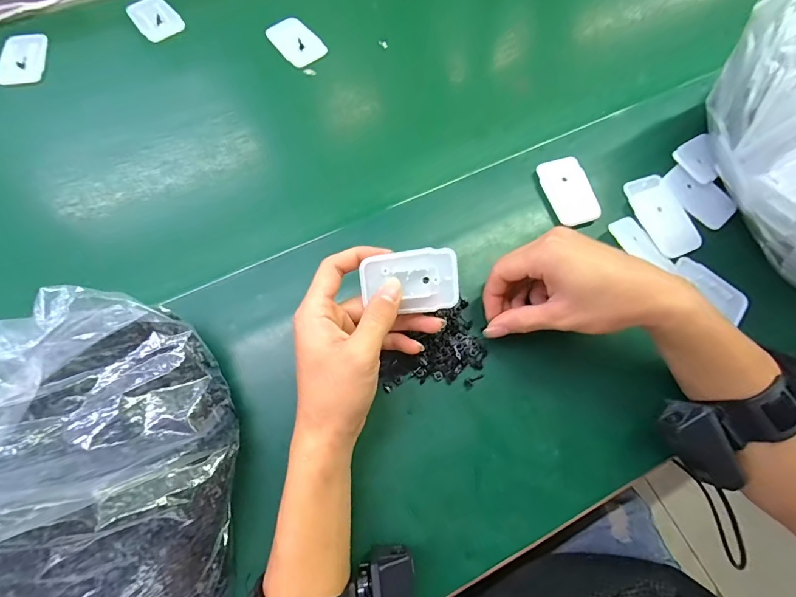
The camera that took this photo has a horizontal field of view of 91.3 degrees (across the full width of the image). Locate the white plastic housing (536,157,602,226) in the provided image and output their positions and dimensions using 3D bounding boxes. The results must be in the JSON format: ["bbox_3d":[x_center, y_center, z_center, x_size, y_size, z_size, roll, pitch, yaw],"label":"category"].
[{"bbox_3d":[0.163,-0.100,0.371,0.043,0.015,0.067,-16,73,-8],"label":"white plastic housing"}]

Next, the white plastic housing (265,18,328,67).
[{"bbox_3d":[-0.113,-0.287,0.435,0.043,0.011,0.059,-38,77,-14],"label":"white plastic housing"}]

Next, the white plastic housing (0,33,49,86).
[{"bbox_3d":[-0.398,-0.255,0.414,0.040,0.006,0.063,-3,76,-16],"label":"white plastic housing"}]

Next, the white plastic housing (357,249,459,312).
[{"bbox_3d":[0.009,-0.011,0.279,0.069,0.012,0.044,-8,102,-6],"label":"white plastic housing"}]

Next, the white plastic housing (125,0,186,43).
[{"bbox_3d":[-0.274,-0.316,0.439,0.045,0.008,0.063,-41,78,-14],"label":"white plastic housing"}]

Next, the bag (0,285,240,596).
[{"bbox_3d":[-0.206,0.077,0.206,0.239,0.201,0.187,21,72,4],"label":"bag"}]

